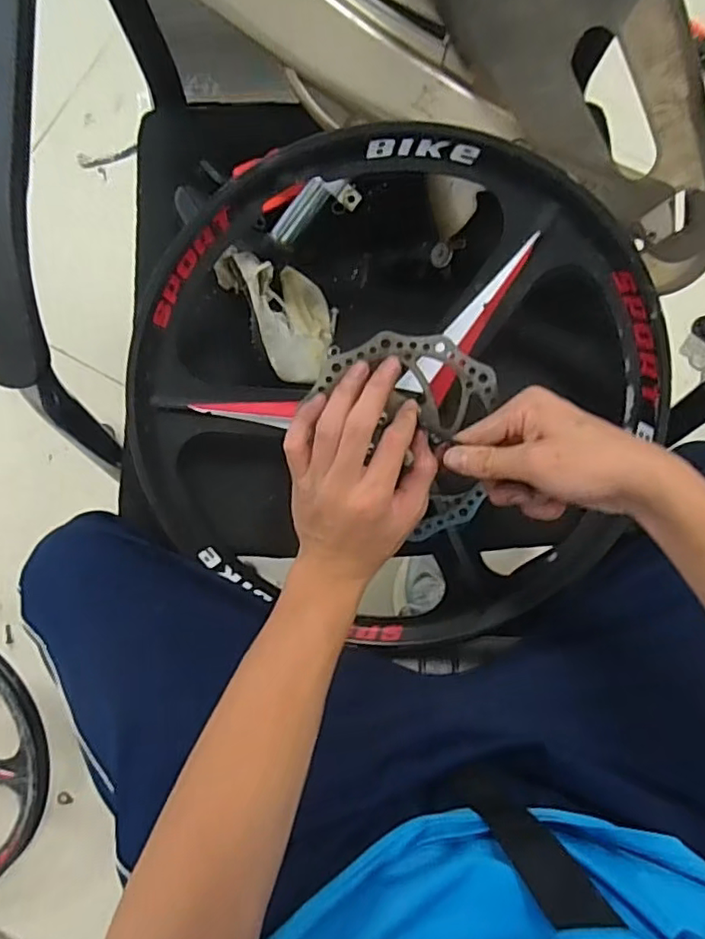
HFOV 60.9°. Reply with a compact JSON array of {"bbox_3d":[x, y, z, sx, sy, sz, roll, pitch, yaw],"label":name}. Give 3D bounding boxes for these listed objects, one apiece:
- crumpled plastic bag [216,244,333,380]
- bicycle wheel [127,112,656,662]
[{"bbox_3d":[-0.049,-0.130,0.492,0.073,0.115,0.113,-23,82,-5],"label":"crumpled plastic bag"},{"bbox_3d":[0.033,-0.039,0.462,0.397,0.075,0.394,0,110,-1],"label":"bicycle wheel"}]

